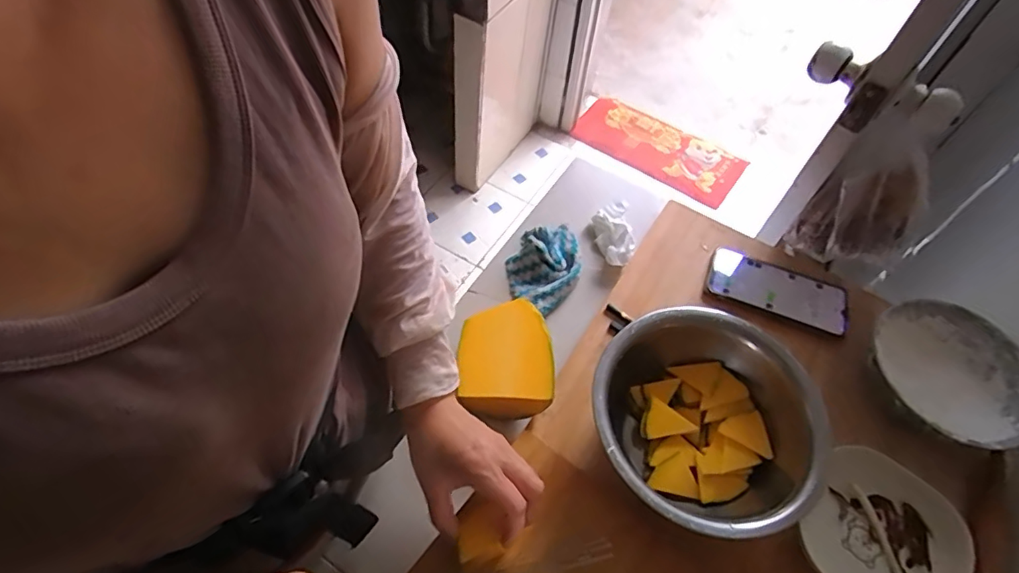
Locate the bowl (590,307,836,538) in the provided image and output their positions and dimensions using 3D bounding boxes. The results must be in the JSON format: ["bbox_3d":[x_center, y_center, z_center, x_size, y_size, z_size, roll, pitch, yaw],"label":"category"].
[{"bbox_3d":[0.176,0.130,0.518,0.194,0.085,0.201,2,58,-3],"label":"bowl"}]

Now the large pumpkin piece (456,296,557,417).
[{"bbox_3d":[-0.005,0.083,0.574,0.095,0.055,0.116,-5,58,-8],"label":"large pumpkin piece"}]

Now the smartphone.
[{"bbox_3d":[0.323,0.004,0.648,0.158,0.011,0.071,25,59,11],"label":"smartphone"}]

